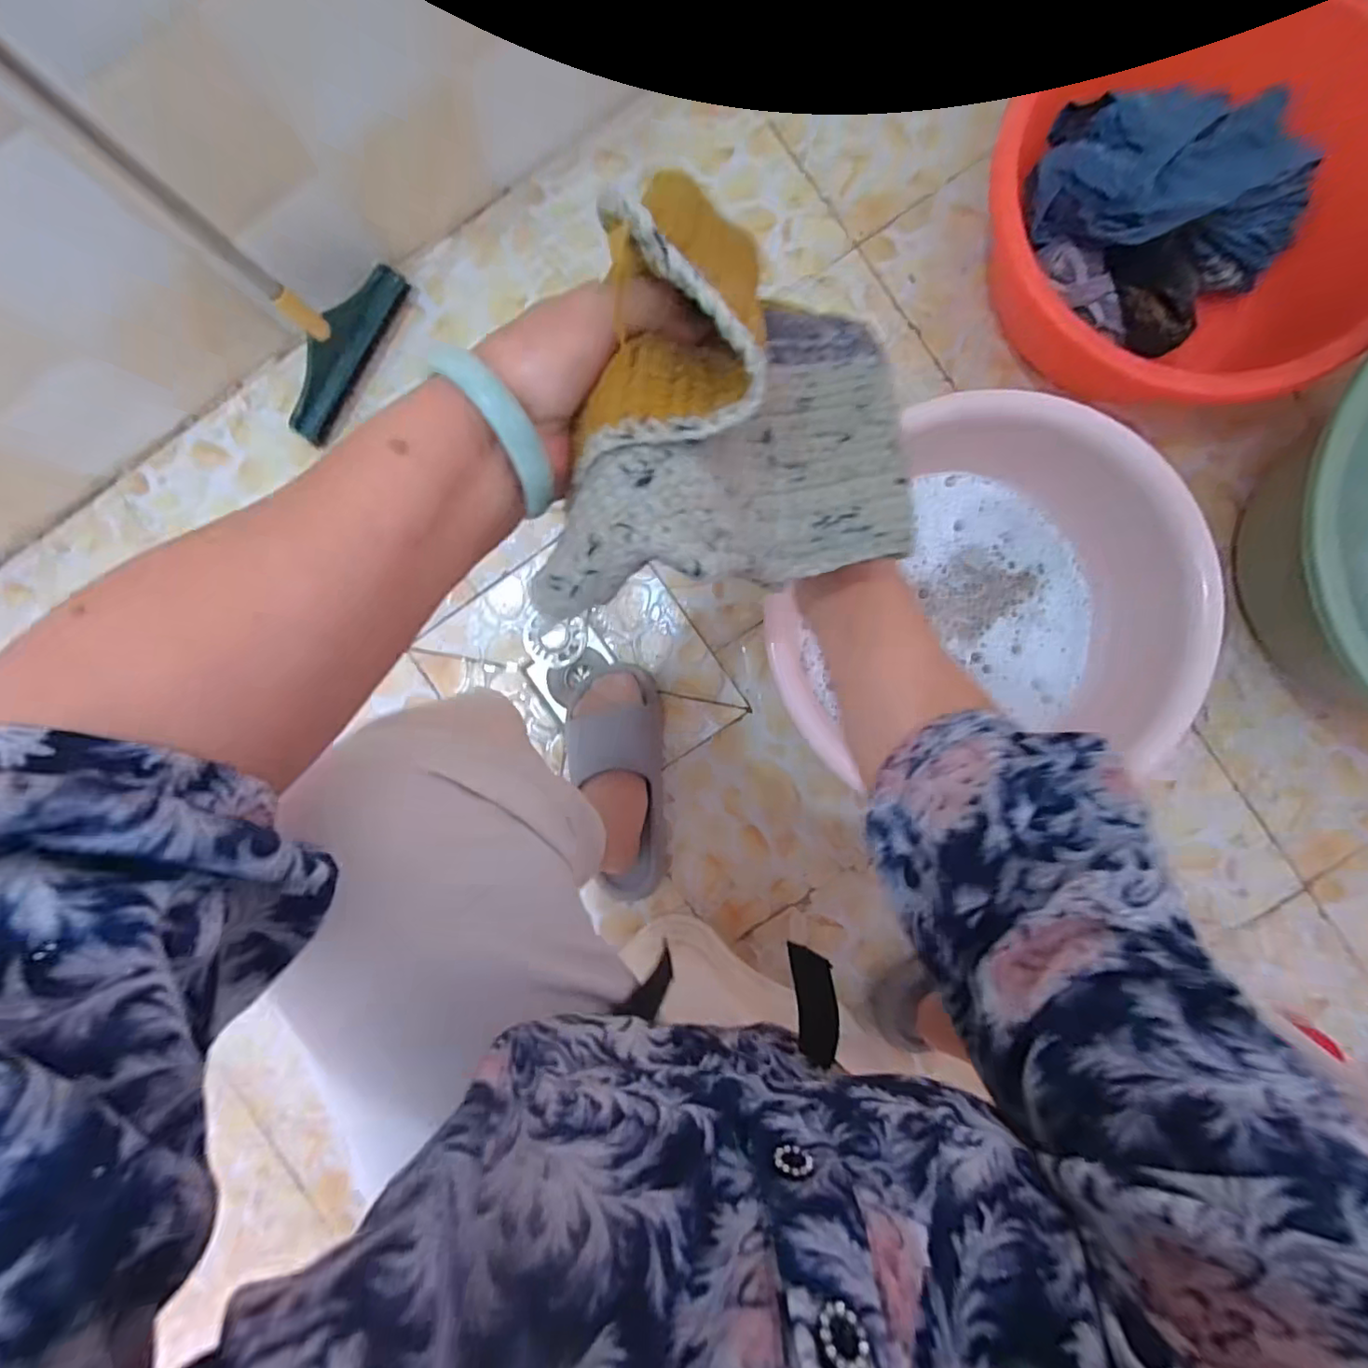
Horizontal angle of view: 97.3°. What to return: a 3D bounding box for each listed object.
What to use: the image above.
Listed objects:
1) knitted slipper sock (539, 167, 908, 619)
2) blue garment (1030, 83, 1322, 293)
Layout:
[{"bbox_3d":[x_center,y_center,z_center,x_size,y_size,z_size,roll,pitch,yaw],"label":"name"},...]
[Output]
[{"bbox_3d":[0.024,-0.113,0.258,0.186,0.102,0.136,-8,86,-1],"label":"knitted slipper sock"},{"bbox_3d":[0.488,-0.491,0.580,0.246,0.120,0.139,10,86,0],"label":"blue garment"}]

